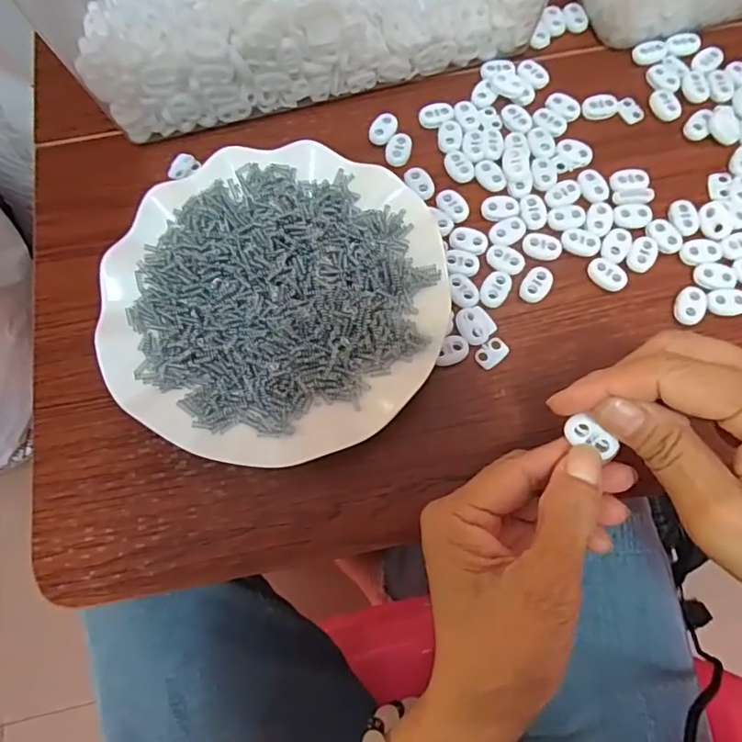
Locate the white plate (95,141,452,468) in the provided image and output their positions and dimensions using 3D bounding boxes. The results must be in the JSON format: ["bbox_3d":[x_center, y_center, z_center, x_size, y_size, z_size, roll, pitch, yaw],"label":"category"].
[{"bbox_3d":[-0.053,-0.043,0.302,0.183,0.025,0.178,0,75,1],"label":"white plate"}]

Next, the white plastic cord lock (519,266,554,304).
[{"bbox_3d":[0.095,-0.050,0.311,0.015,0.005,0.023,33,77,11],"label":"white plastic cord lock"}]

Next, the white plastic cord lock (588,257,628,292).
[{"bbox_3d":[0.136,-0.056,0.311,0.023,0.005,0.016,39,78,12],"label":"white plastic cord lock"}]

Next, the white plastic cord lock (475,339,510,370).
[{"bbox_3d":[0.068,-0.010,0.300,0.019,0.004,0.012,-35,75,-8],"label":"white plastic cord lock"}]

